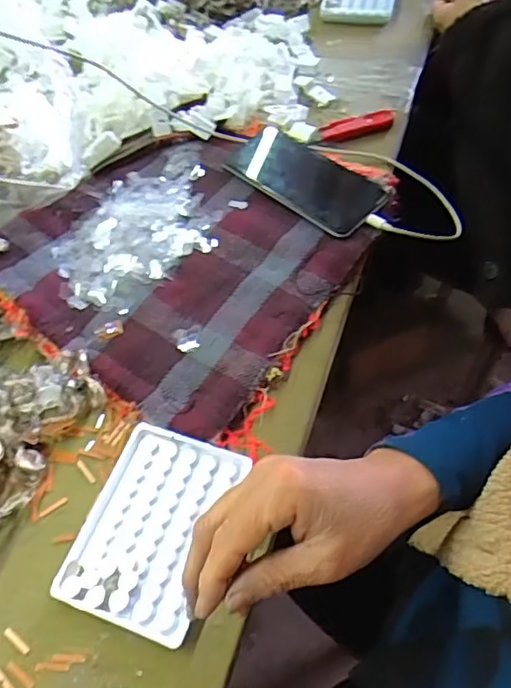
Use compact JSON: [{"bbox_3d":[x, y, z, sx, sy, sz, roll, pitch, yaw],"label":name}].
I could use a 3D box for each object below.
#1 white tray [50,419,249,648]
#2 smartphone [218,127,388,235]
[{"bbox_3d":[-0.070,0.123,0.395,0.090,0.016,0.129,19,58,7],"label":"white tray"},{"bbox_3d":[0.048,-0.172,0.573,0.088,0.017,0.177,-37,59,-26],"label":"smartphone"}]

